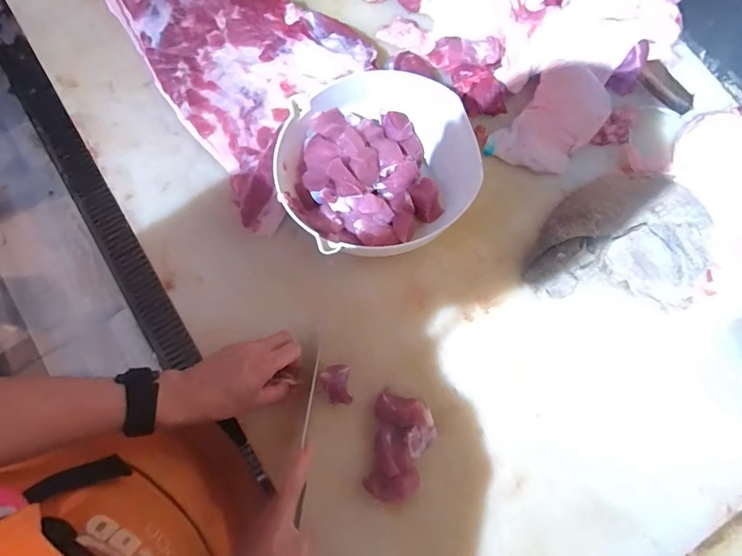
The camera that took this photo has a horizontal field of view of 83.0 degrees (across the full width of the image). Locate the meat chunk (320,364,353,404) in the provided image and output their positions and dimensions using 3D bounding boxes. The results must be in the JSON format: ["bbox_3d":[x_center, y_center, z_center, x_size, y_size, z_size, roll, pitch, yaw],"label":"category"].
[{"bbox_3d":[-0.042,0.126,0.494,0.036,0.025,0.045,-7,79,-3],"label":"meat chunk"}]

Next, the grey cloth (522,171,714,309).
[{"bbox_3d":[0.316,-0.053,0.515,0.221,0.072,0.153,5,78,0],"label":"grey cloth"}]

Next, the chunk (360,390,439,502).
[{"bbox_3d":[0.032,0.195,0.476,0.071,0.019,0.110,16,79,2],"label":"chunk"}]

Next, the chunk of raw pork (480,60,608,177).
[{"bbox_3d":[0.239,-0.204,0.555,0.101,0.050,0.145,40,80,7],"label":"chunk of raw pork"}]

